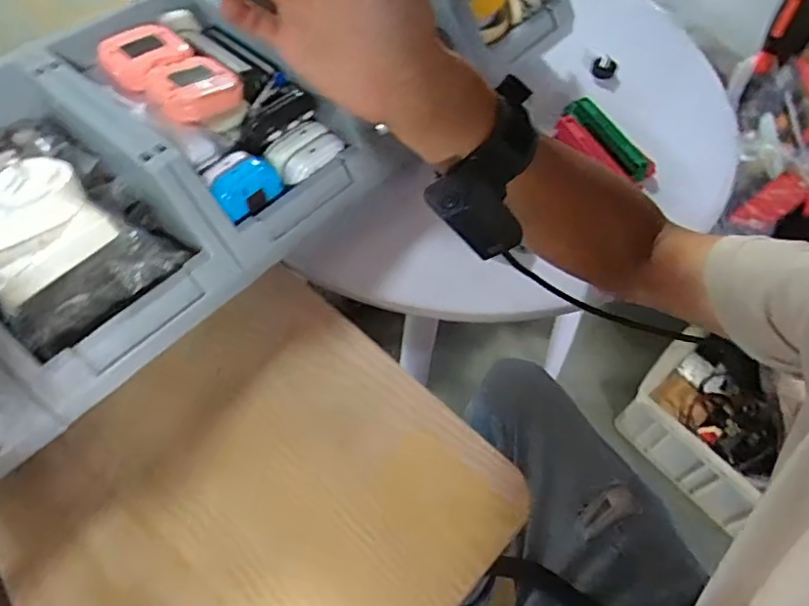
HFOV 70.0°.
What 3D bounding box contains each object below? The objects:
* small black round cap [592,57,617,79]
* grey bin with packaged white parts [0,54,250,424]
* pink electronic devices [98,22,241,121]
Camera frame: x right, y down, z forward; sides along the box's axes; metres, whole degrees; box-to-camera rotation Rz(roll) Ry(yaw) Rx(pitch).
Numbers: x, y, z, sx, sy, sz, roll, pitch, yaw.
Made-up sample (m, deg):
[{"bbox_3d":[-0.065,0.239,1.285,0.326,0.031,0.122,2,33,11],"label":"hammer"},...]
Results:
[{"bbox_3d":[0.221,-0.261,0.639,0.024,0.019,0.015,29,62,14],"label":"small black round cap"},{"bbox_3d":[-0.267,-0.065,0.418,0.258,0.078,0.156,38,64,18],"label":"grey bin with packaged white parts"},{"bbox_3d":[-0.191,-0.191,0.468,0.116,0.019,0.068,37,64,18],"label":"pink electronic devices"}]

